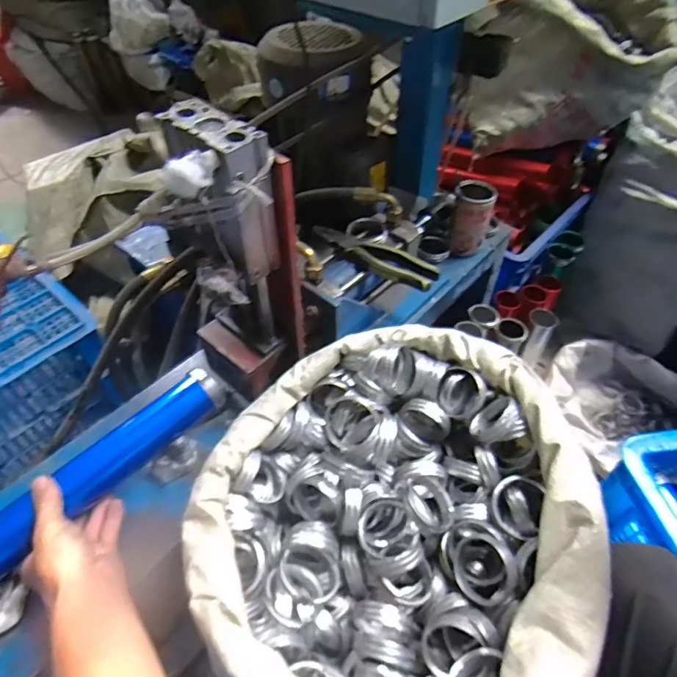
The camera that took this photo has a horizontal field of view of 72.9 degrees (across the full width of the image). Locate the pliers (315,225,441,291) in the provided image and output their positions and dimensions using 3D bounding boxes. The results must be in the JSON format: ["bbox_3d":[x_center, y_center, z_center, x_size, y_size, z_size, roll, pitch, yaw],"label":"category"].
[{"bbox_3d":[0.053,-0.120,0.658,0.186,0.026,0.046,25,53,21],"label":"pliers"}]

